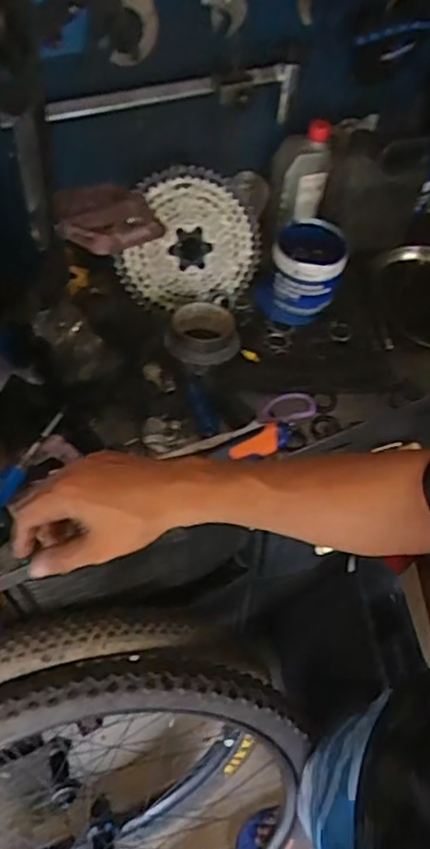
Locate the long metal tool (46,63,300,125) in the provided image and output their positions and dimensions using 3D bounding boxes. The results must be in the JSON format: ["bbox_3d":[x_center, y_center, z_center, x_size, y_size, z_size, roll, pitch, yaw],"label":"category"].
[{"bbox_3d":[-0.045,-0.416,0.801,0.342,0.060,0.020,-18,57,-14],"label":"long metal tool"}]

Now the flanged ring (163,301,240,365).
[{"bbox_3d":[-0.018,-0.124,0.841,0.099,0.034,0.109,-3,55,-4],"label":"flanged ring"}]

